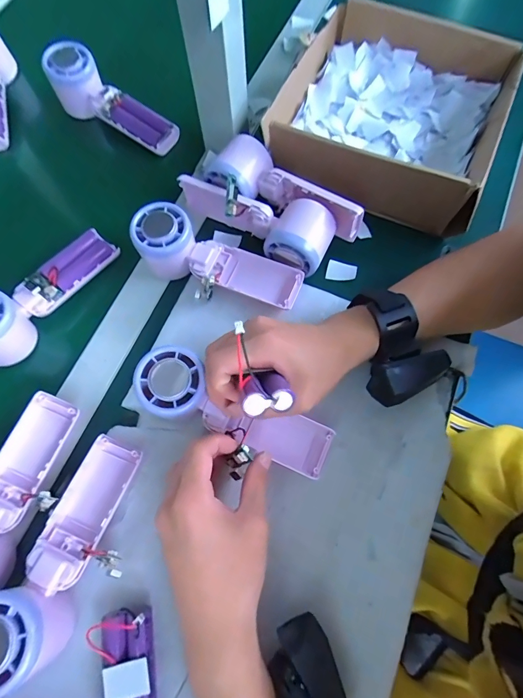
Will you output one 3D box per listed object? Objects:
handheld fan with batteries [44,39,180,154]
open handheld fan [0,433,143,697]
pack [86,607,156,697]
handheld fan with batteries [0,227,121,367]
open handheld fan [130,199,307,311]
[{"bbox_3d":[-0.177,-0.288,0.441,0.169,0.048,0.055,33,75,-4],"label":"handheld fan with batteries"},{"bbox_3d":[-0.144,0.153,0.274,0.066,0.041,0.168,17,53,6],"label":"open handheld fan"},{"bbox_3d":[-0.095,0.224,0.260,0.040,0.023,0.066,-15,73,-4],"label":"pack"},{"bbox_3d":[-0.216,-0.056,0.362,0.051,0.050,0.161,34,63,11],"label":"handheld fan with batteries"},{"bbox_3d":[-0.044,-0.078,0.349,0.162,0.048,0.064,24,74,8],"label":"open handheld fan"}]

